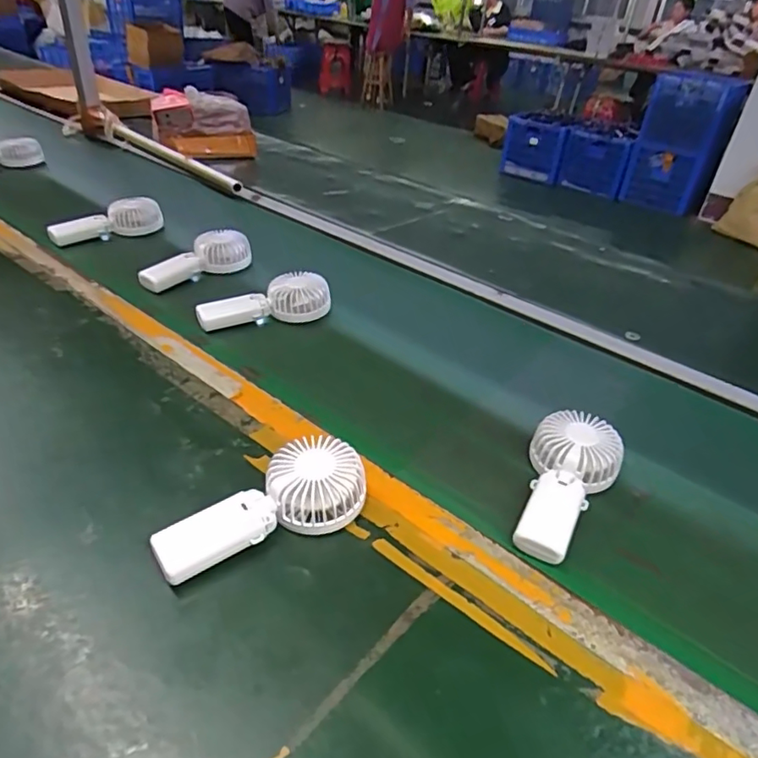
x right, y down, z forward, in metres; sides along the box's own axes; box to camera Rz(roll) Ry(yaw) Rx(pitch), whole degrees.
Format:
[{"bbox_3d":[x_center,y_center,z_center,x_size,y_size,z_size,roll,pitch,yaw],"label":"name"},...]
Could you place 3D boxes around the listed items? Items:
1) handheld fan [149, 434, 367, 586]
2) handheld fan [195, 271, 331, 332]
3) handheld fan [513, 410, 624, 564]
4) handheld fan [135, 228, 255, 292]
[{"bbox_3d":[-0.094,0.114,0.476,0.176,0.051,0.078,-25,47,-36],"label":"handheld fan"},{"bbox_3d":[-0.159,-0.110,0.793,0.185,0.042,0.067,-13,41,-25],"label":"handheld fan"},{"bbox_3d":[0.178,0.097,0.545,0.084,0.046,0.168,25,40,23],"label":"handheld fan"},{"bbox_3d":[-0.290,-0.190,0.894,0.067,0.047,0.191,32,43,30],"label":"handheld fan"}]

